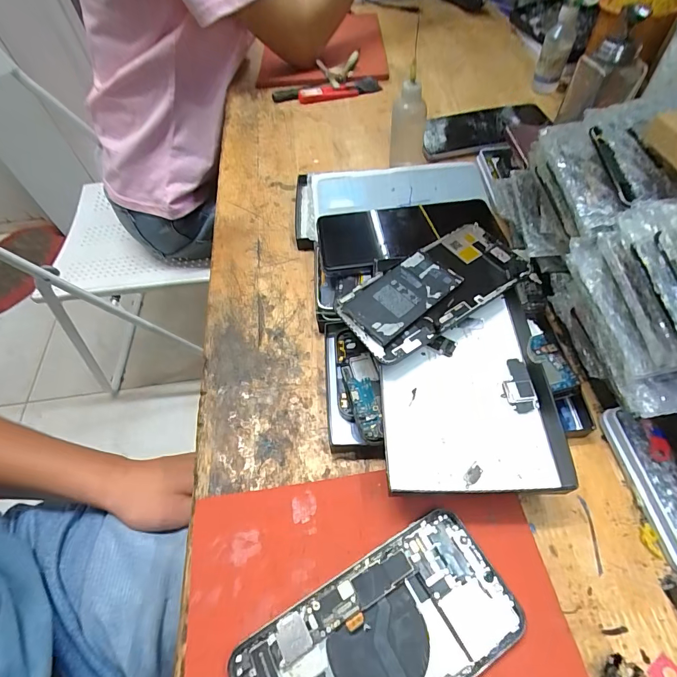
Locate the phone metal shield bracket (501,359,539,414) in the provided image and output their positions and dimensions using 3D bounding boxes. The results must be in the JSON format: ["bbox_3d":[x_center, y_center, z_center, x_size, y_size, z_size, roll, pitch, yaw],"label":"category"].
[{"bbox_3d":[0.119,0.032,0.260,0.019,0.005,0.037,-3,56,2],"label":"phone metal shield bracket"}]

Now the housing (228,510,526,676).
[{"bbox_3d":[0.021,0.159,0.207,0.146,0.007,0.070,-27,58,-14],"label":"housing"}]

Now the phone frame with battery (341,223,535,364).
[{"bbox_3d":[0.069,-0.038,0.287,0.136,0.010,0.067,-27,63,-13],"label":"phone frame with battery"}]

